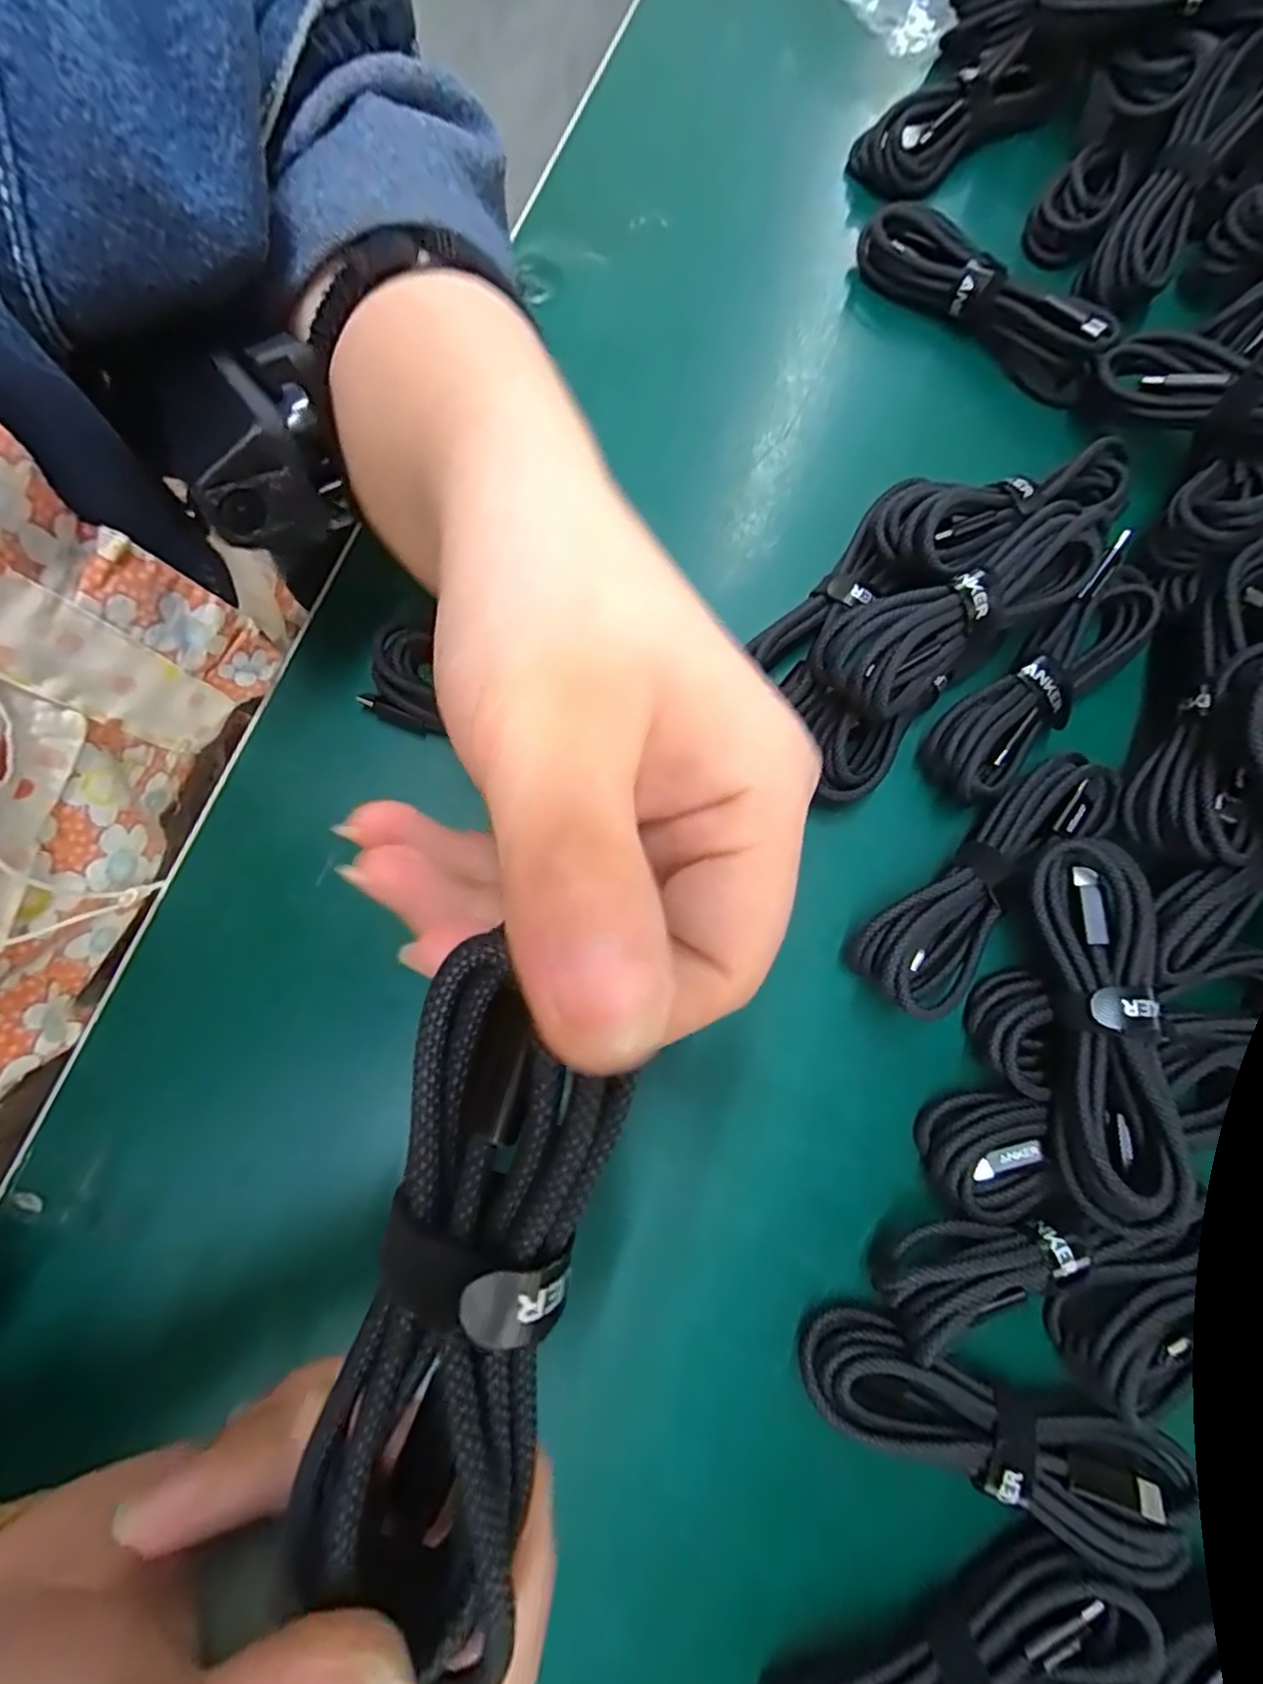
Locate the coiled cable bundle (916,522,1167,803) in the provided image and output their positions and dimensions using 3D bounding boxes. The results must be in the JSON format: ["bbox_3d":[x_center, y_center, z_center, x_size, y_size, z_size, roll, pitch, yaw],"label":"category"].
[{"bbox_3d":[0.150,-0.060,0.229,0.033,0.024,0.112,44,81,7],"label":"coiled cable bundle"}]

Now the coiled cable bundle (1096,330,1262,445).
[{"bbox_3d":[0.231,-0.161,0.233,0.028,0.020,0.110,-42,60,-8],"label":"coiled cable bundle"}]

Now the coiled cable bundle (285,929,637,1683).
[{"bbox_3d":[-0.024,0.063,0.089,0.032,0.013,0.095,12,93,2],"label":"coiled cable bundle"}]

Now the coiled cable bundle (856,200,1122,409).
[{"bbox_3d":[0.146,-0.229,0.270,0.111,0.031,0.026,44,81,7],"label":"coiled cable bundle"}]

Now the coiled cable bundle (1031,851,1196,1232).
[{"bbox_3d":[0.146,0.057,0.197,0.031,0.020,0.110,-1,79,-1],"label":"coiled cable bundle"}]

